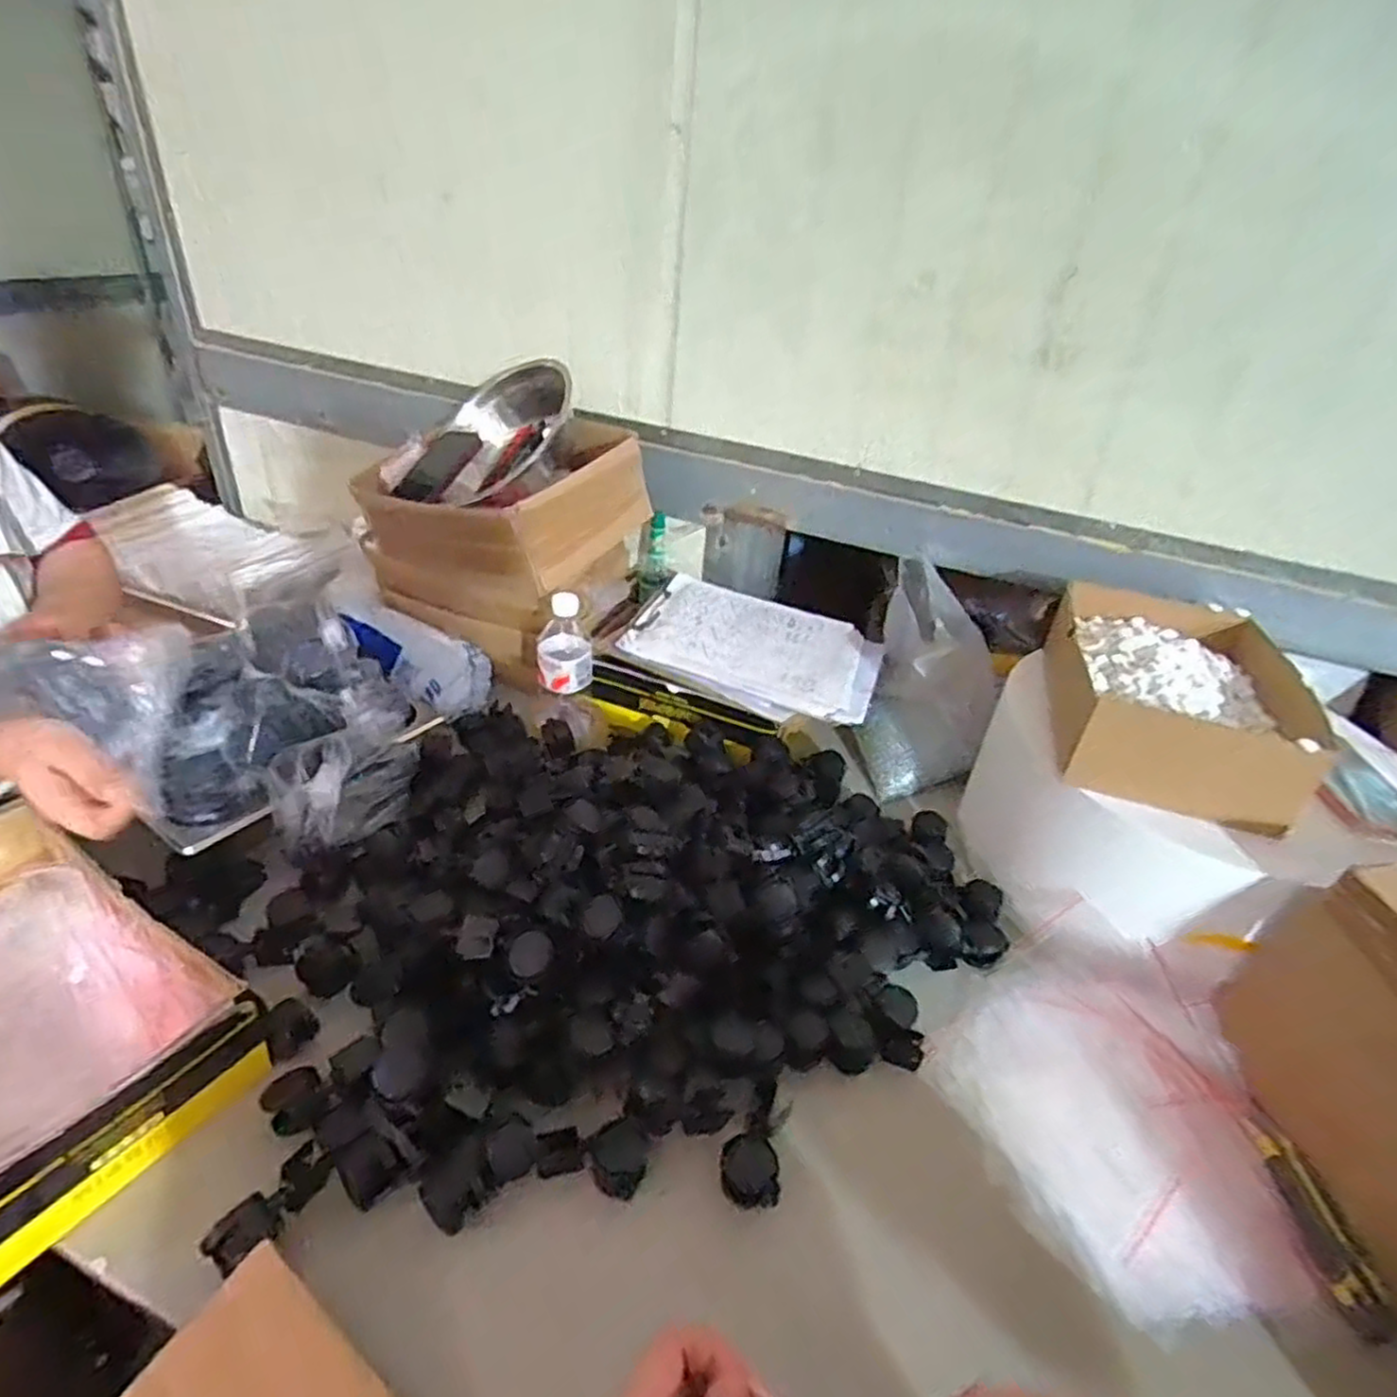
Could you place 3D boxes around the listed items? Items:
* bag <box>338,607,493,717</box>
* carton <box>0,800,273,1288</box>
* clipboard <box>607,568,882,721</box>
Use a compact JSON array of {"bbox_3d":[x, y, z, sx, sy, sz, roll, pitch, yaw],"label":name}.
[{"bbox_3d":[-0.402,-0.065,1.076,0.234,0.072,0.086,31,36,-1],"label":"bag"},{"bbox_3d":[-0.556,0.245,0.603,0.368,0.088,0.225,25,38,26],"label":"carton"},{"bbox_3d":[0.082,-0.074,1.071,0.333,0.050,0.236,18,35,17],"label":"clipboard"}]

